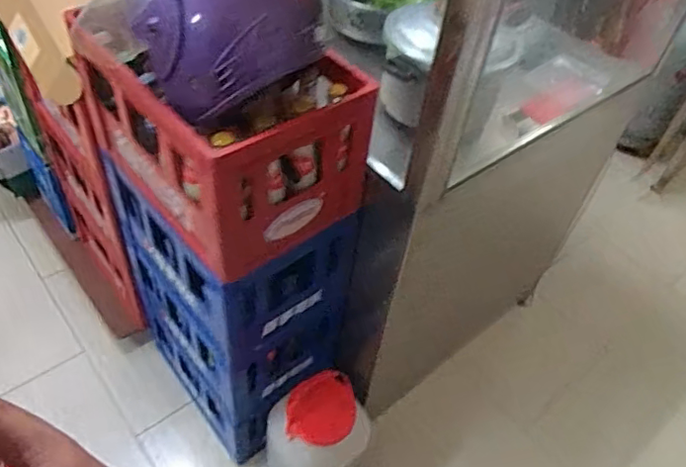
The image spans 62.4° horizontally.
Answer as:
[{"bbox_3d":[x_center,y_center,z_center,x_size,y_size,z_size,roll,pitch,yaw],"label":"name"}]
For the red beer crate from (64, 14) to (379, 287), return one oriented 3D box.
[{"bbox_3d":[-0.197,-0.174,0.912,0.266,0.266,0.427,-33,59,-30],"label":"red beer crate"}]

